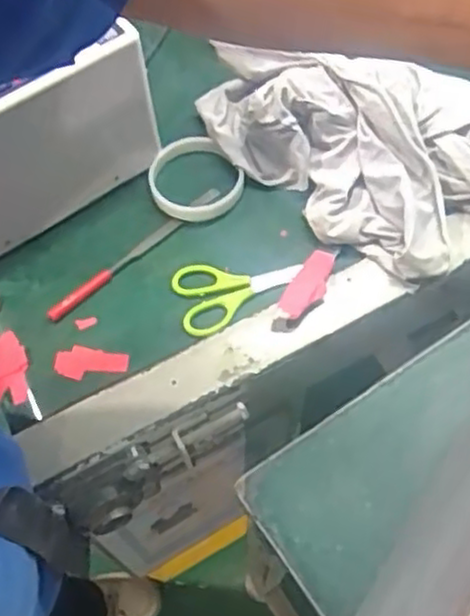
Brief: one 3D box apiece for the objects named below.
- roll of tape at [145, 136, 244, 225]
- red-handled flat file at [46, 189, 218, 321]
[{"bbox_3d":[-0.038,-0.114,0.649,0.077,0.017,0.082,-1,64,2],"label":"roll of tape"},{"bbox_3d":[-0.084,-0.049,0.621,0.180,0.013,0.013,-41,69,-16],"label":"red-handled flat file"}]

